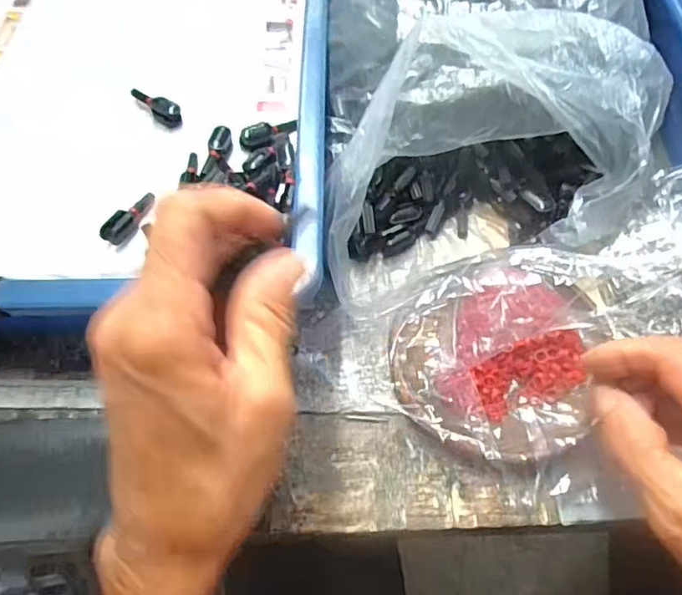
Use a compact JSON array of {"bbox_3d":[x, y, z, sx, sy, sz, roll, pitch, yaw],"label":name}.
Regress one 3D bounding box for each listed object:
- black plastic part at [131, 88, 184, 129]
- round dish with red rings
[{"bbox_3d":[-0.127,-0.134,0.391,0.015,0.015,0.039,-41,68,-17],"label":"black plastic part"},{"bbox_3d":[0.084,0.030,0.285,0.107,0.032,0.095,-21,64,-8],"label":"round dish with red rings"}]

